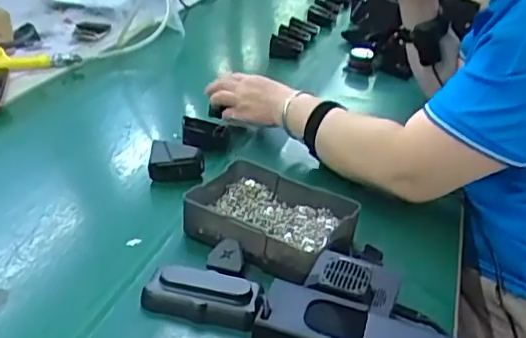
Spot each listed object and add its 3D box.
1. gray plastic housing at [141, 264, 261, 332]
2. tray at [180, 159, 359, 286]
[{"bbox_3d":[-0.054,0.111,0.544,0.100,0.030,0.042,6,29,6],"label":"gray plastic housing"},{"bbox_3d":[0.008,0.050,0.646,0.174,0.041,0.130,19,33,27],"label":"tray"}]

